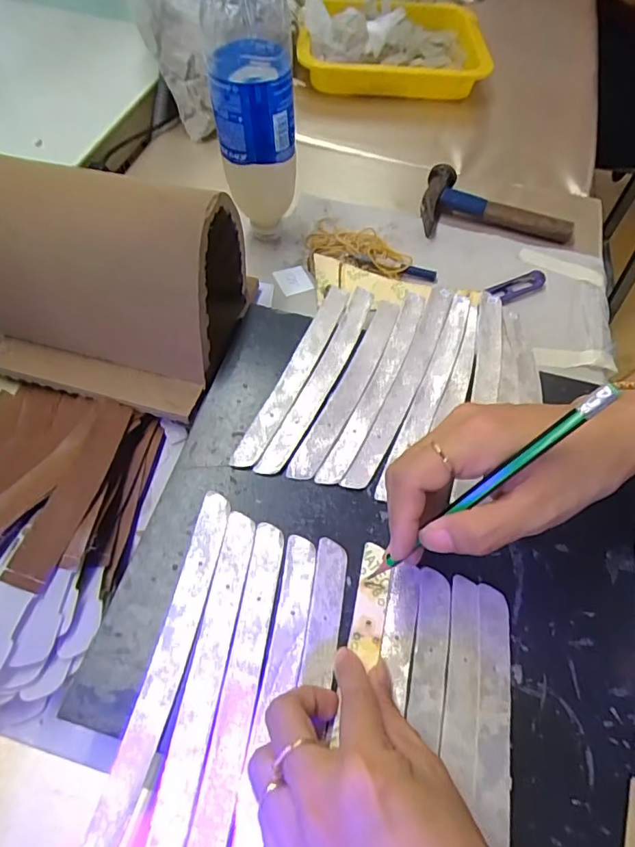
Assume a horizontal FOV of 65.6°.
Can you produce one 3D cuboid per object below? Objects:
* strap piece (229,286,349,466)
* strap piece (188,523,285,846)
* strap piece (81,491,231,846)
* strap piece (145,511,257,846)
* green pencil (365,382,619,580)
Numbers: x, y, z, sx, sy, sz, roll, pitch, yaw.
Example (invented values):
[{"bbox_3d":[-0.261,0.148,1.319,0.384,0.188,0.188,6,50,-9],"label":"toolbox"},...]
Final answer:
[{"bbox_3d":[-0.015,-0.046,0.372,0.021,0.004,0.184,22,62,9],"label":"strap piece"},{"bbox_3d":[-0.042,0.144,0.260,0.019,0.010,0.187,10,60,0],"label":"strap piece"},{"bbox_3d":[-0.082,0.128,0.271,0.020,0.004,0.189,12,61,4],"label":"strap piece"},{"bbox_3d":[-0.061,0.140,0.264,0.020,0.004,0.188,10,61,3],"label":"strap piece"},{"bbox_3d":[0.074,0.032,0.229,0.004,0.142,0.007,4,46,-54],"label":"green pencil"}]

